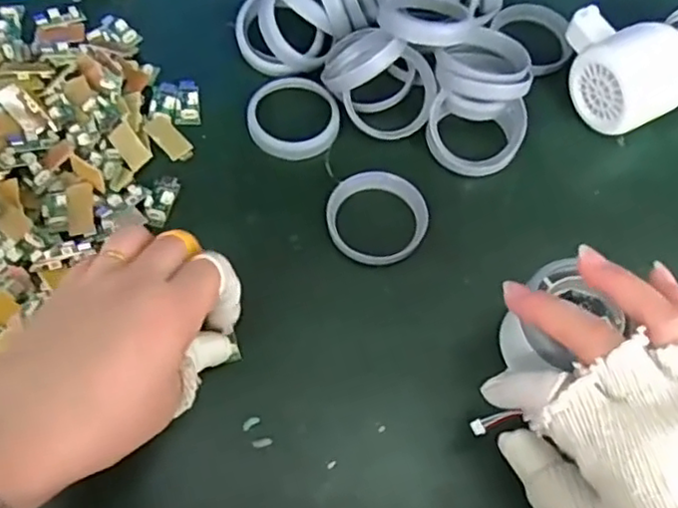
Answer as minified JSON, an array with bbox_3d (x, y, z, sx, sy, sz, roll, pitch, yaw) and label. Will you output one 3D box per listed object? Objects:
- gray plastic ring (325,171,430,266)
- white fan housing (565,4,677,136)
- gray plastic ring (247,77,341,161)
[{"bbox_3d":[0.023,-0.022,0.389,0.060,0.011,0.057,1,64,-3],"label":"gray plastic ring"},{"bbox_3d":[0.180,-0.120,0.418,0.051,0.059,0.083,-24,67,-14],"label":"white fan housing"},{"bbox_3d":[-0.030,-0.091,0.428,0.058,0.008,0.062,1,64,-3],"label":"gray plastic ring"}]

